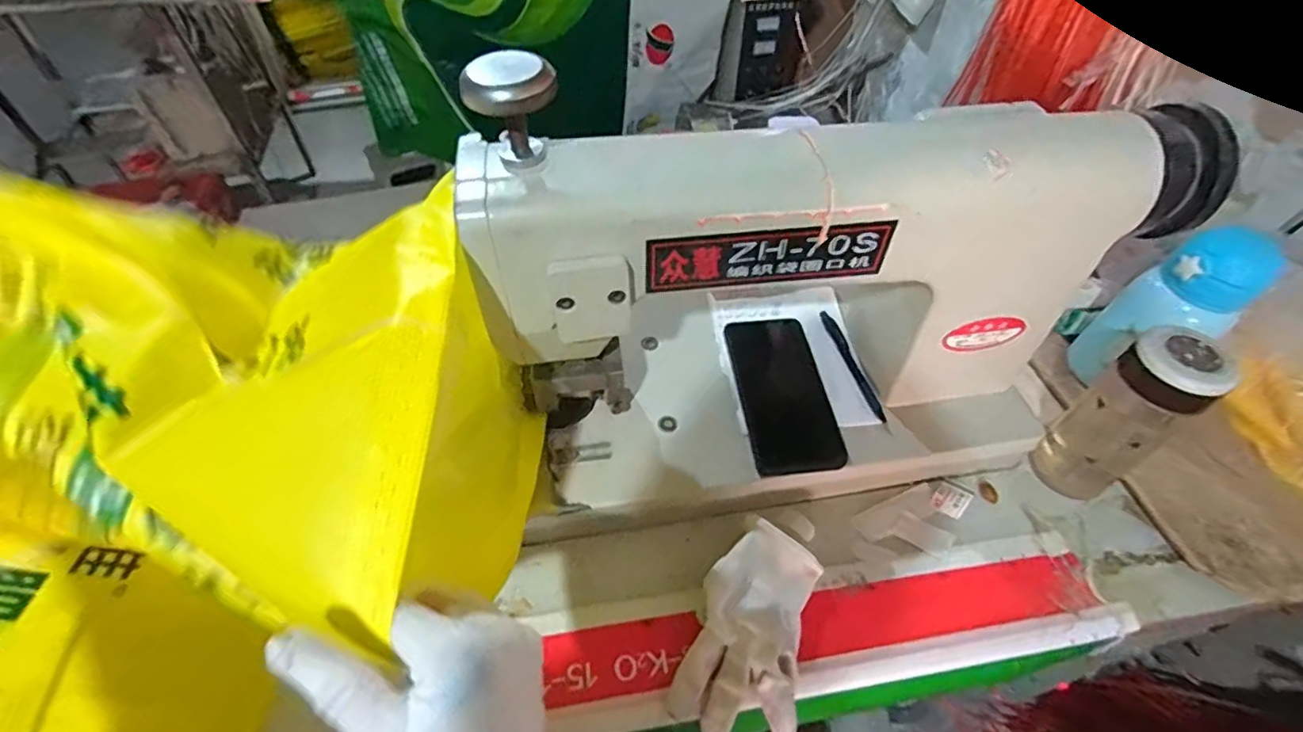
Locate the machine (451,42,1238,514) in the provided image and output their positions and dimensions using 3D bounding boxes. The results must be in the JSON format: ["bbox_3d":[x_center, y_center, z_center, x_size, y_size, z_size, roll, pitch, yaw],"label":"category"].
[{"bbox_3d":[0.133,-0.064,0.480,0.507,0.278,0.214,-7,51,-6],"label":"machine"}]

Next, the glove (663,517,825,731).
[{"bbox_3d":[0.078,0.198,0.450,0.088,0.036,0.157,17,52,13],"label":"glove"}]

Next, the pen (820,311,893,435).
[{"bbox_3d":[0.195,0.002,0.570,0.012,0.016,0.138,-12,52,-10],"label":"pen"}]

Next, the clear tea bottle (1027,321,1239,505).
[{"bbox_3d":[0.389,0.046,0.490,0.054,0.171,0.064,-30,57,-22],"label":"clear tea bottle"}]

